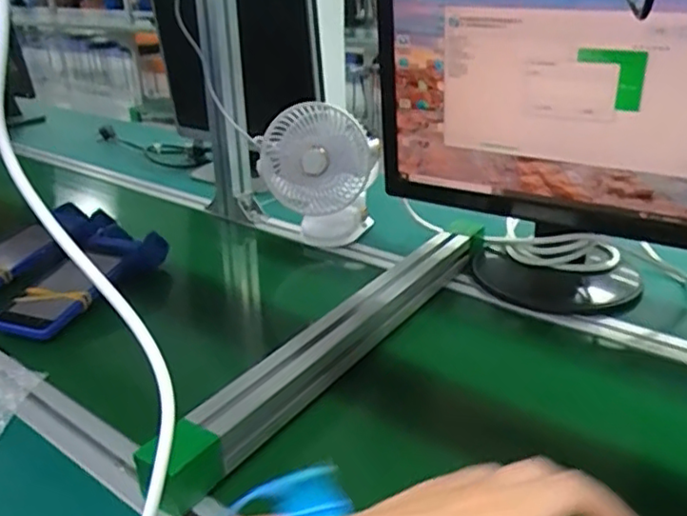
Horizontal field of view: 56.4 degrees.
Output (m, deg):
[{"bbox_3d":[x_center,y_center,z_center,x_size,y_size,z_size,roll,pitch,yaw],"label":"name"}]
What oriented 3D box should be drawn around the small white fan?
[{"bbox_3d":[-0.033,-0.116,0.900,0.162,0.179,0.086,2,25,6],"label":"small white fan"}]

